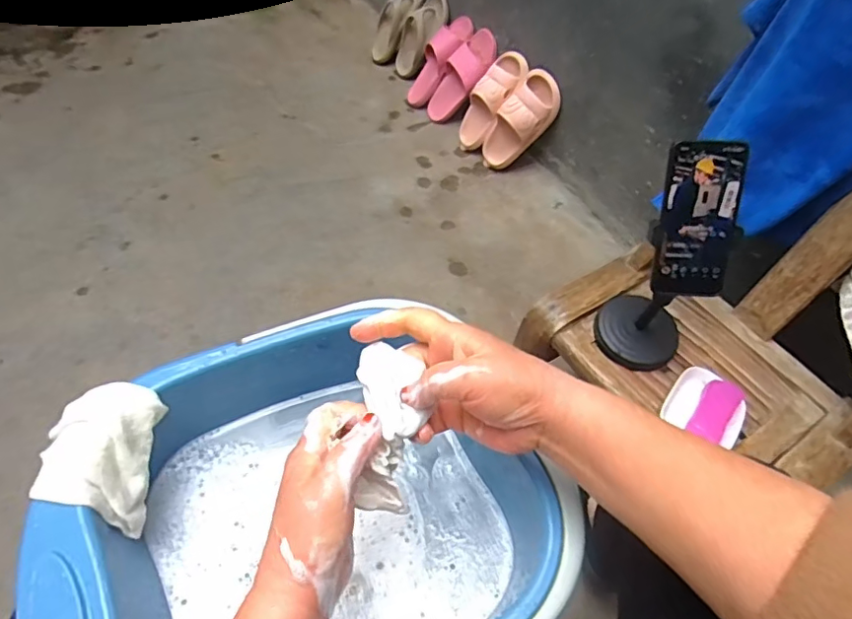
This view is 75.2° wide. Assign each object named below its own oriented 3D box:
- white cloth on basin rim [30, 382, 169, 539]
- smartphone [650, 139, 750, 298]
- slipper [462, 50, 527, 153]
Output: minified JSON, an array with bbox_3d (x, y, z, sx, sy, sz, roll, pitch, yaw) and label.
[{"bbox_3d":[-0.254,0.113,0.432,0.079,0.055,0.101,5,55,0],"label":"white cloth on basin rim"},{"bbox_3d":[0.290,-0.093,0.587,0.079,0.163,0.009,4,18,6],"label":"smartphone"},{"bbox_3d":[0.142,-0.482,1.293,0.057,0.236,0.109,1,46,-38],"label":"slipper"}]

